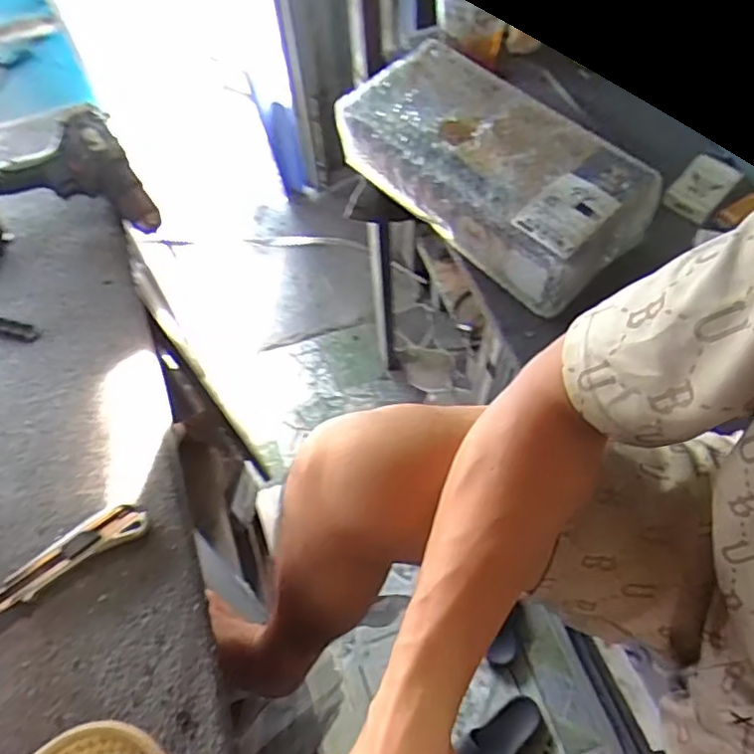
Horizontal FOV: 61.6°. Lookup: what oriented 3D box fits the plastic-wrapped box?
[{"bbox_3d":[0.136,-0.251,0.754,0.182,0.096,0.348,-38,66,-17],"label":"plastic-wrapped box"}]

